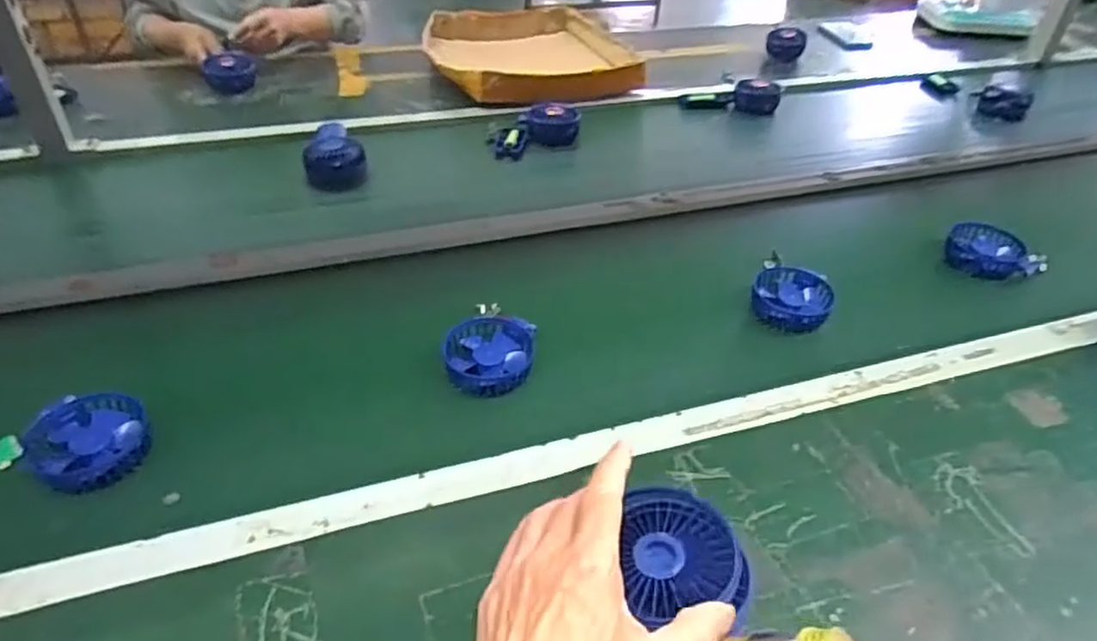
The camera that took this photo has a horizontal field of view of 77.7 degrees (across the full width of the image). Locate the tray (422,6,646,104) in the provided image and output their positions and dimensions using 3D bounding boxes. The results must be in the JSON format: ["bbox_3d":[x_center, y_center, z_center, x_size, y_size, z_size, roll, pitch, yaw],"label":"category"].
[{"bbox_3d":[-0.036,-0.537,1.361,0.402,0.062,0.403,-8,40,-15],"label":"tray"}]

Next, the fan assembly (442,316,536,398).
[{"bbox_3d":[-0.058,0.033,0.675,0.086,0.026,0.090,3,39,-2],"label":"fan assembly"}]

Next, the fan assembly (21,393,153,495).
[{"bbox_3d":[-0.387,0.100,0.573,0.084,0.027,0.092,3,39,-2],"label":"fan assembly"}]

